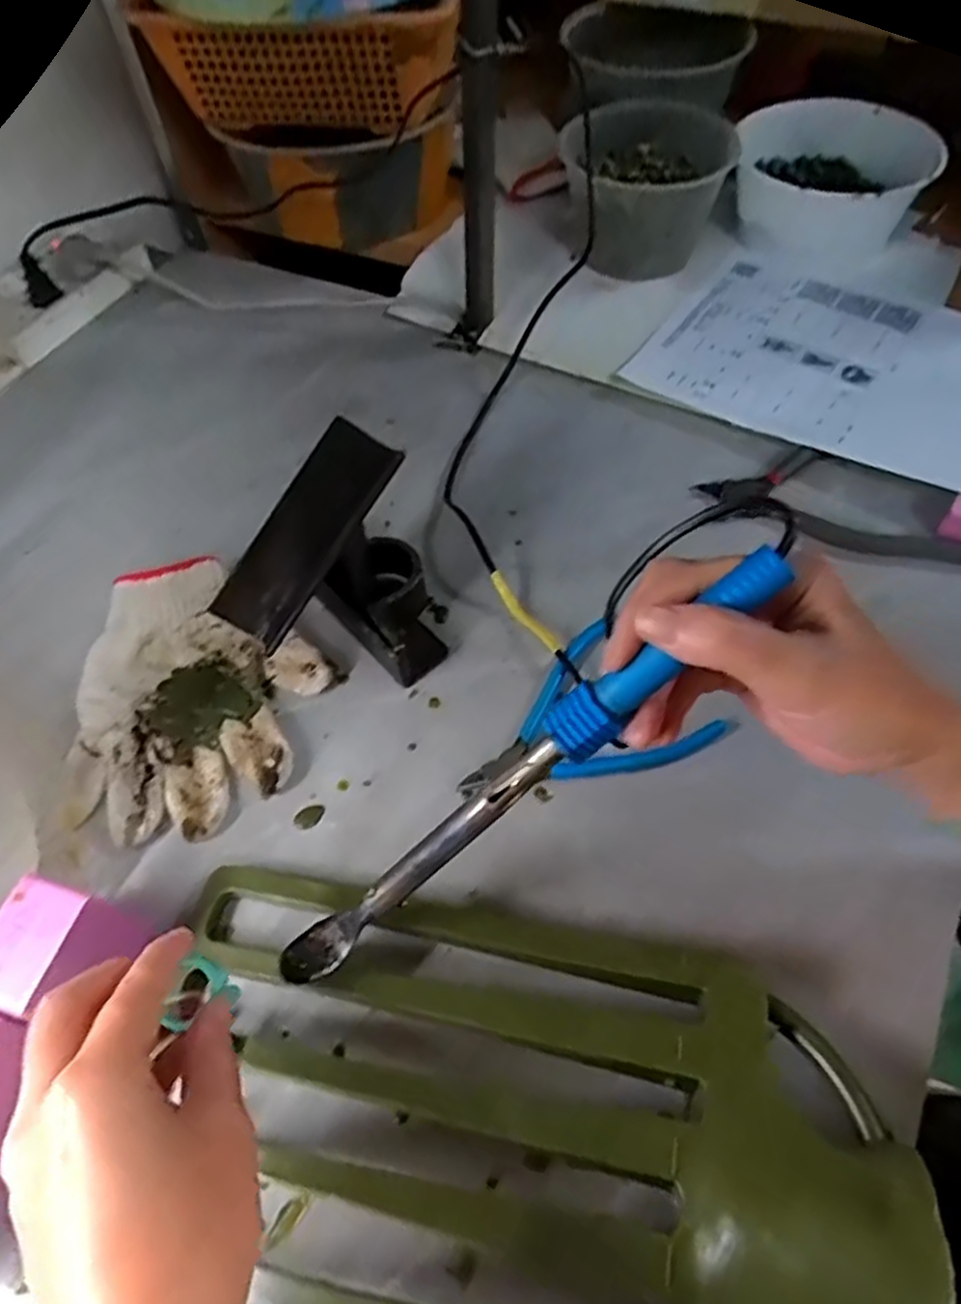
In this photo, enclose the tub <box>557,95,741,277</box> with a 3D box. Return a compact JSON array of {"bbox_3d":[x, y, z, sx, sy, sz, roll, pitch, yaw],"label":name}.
[{"bbox_3d":[0.142,-0.420,0.695,0.132,0.093,0.164,24,62,19],"label":"tub"}]

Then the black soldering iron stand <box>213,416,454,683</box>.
[{"bbox_3d":[-0.082,-0.039,0.445,0.122,0.120,0.097,-37,62,-20],"label":"black soldering iron stand"}]

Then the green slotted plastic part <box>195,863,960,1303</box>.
[{"bbox_3d":[0.000,0.203,0.308,0.315,0.074,0.198,9,57,9],"label":"green slotted plastic part"}]

